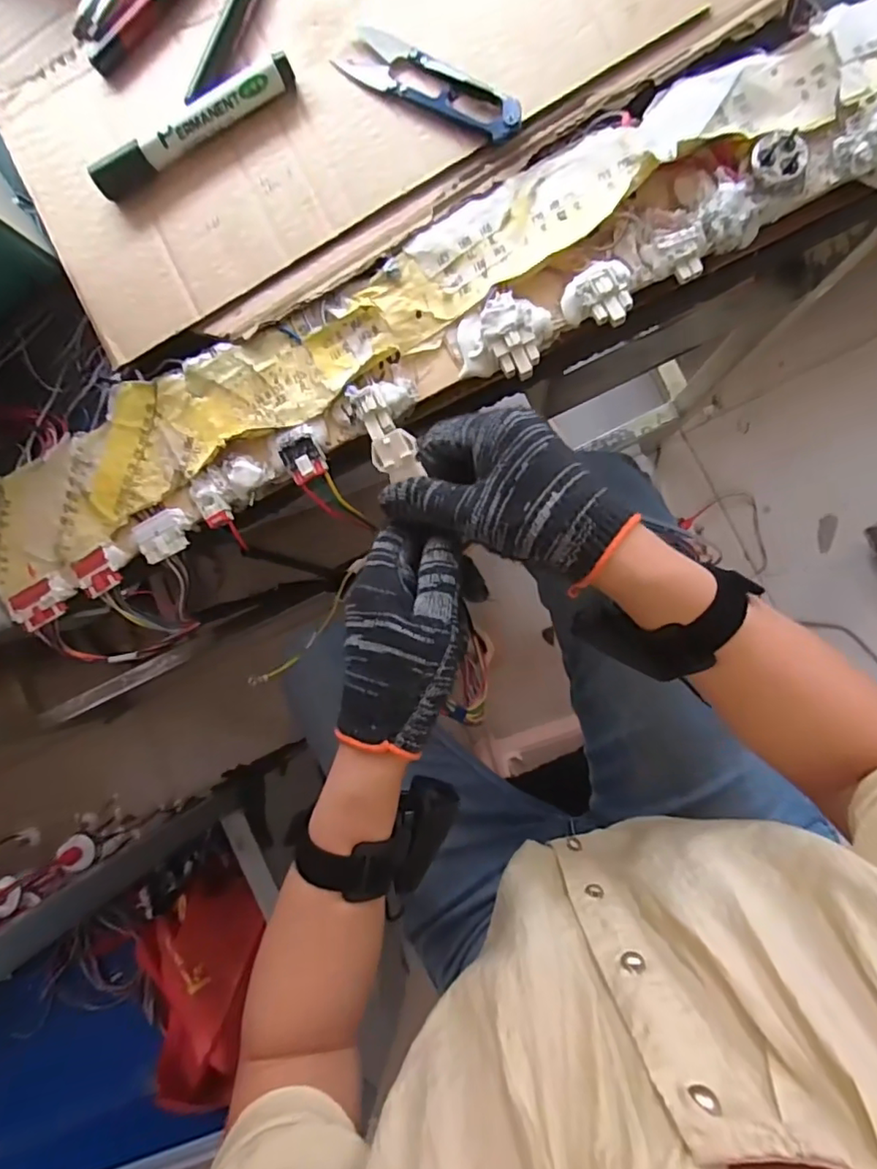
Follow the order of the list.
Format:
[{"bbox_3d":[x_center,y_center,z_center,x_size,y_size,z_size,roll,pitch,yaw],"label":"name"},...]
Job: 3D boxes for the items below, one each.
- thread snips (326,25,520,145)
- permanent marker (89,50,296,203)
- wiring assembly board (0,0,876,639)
[{"bbox_3d":[-0.005,-0.276,0.321,0.112,0.009,0.029,35,93,8],"label":"thread snips"},{"bbox_3d":[-0.142,-0.264,0.335,0.129,0.018,0.014,-26,85,7],"label":"permanent marker"},{"bbox_3d":[-0.008,-0.140,0.337,0.686,0.043,0.115,-25,85,7],"label":"wiring assembly board"}]

